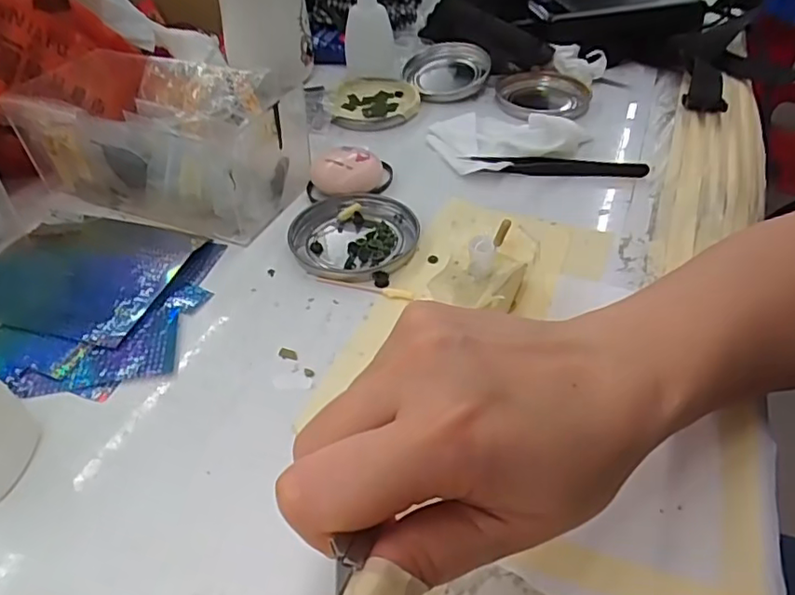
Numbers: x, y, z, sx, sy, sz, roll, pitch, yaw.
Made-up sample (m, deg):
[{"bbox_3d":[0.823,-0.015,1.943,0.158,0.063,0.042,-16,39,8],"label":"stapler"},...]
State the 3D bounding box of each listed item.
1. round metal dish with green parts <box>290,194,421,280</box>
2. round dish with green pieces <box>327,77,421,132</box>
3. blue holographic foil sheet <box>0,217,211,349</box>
[{"bbox_3d":[-0.029,-0.039,0.368,0.076,0.010,0.075,-1,43,1],"label":"round metal dish with green parts"},{"bbox_3d":[-0.021,-0.168,0.502,0.075,0.009,0.077,-8,43,-6],"label":"round dish with green pieces"},{"bbox_3d":[-0.194,-0.018,0.355,0.130,0.007,0.102,10,44,13],"label":"blue holographic foil sheet"}]

